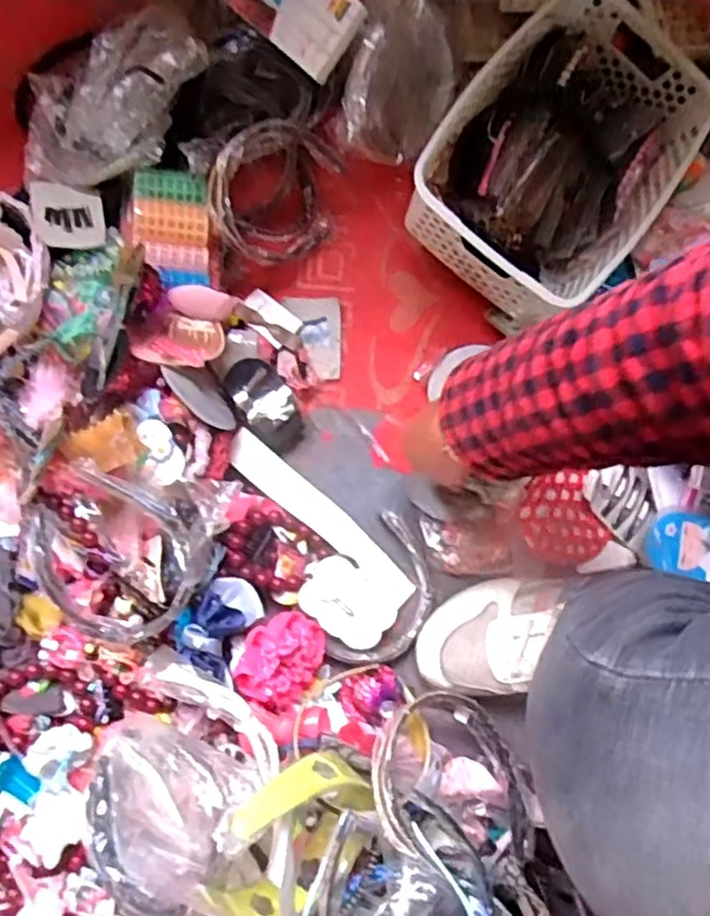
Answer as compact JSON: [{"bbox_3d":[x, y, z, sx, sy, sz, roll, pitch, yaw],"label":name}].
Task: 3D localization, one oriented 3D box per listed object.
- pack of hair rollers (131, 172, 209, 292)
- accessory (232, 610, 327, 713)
[{"bbox_3d":[-0.174,-0.217,0.667,0.068,0.022,0.119,-3,77,-2],"label":"pack of hair rollers"},{"bbox_3d":[-0.063,0.174,0.612,0.062,0.047,0.081,29,77,5],"label":"accessory"}]

